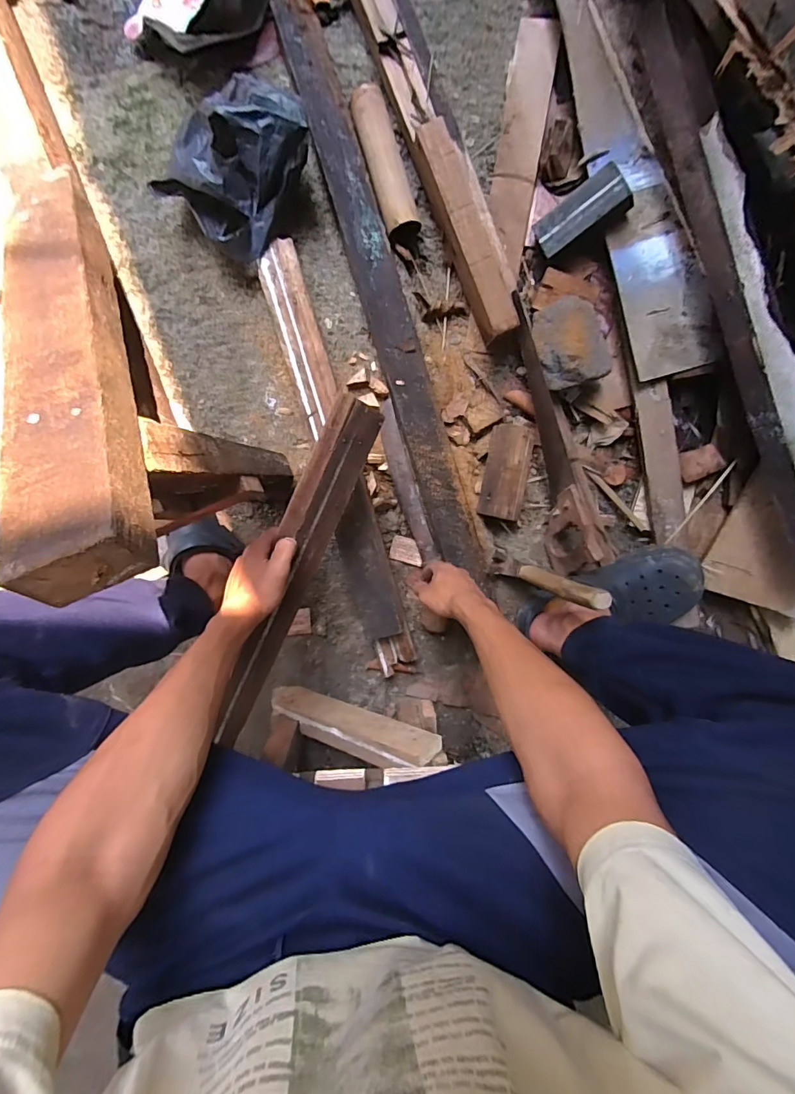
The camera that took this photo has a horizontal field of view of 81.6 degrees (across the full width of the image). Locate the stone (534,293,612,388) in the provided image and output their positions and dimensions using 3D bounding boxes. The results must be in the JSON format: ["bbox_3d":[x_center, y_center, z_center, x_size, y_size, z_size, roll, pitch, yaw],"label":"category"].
[{"bbox_3d":[0.244,-0.285,0.633,0.095,0.053,0.116,-16,98,0],"label":"stone"}]

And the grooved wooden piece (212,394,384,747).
[{"bbox_3d":[-0.133,0.047,0.565,0.059,0.040,0.467,22,97,-5],"label":"grooved wooden piece"}]

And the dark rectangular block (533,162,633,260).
[{"bbox_3d":[0.250,-0.451,0.627,0.114,0.056,0.058,-22,98,31],"label":"dark rectangular block"}]

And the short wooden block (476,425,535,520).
[{"bbox_3d":[0.169,-0.116,0.712,0.064,0.039,0.142,11,98,-4],"label":"short wooden block"}]

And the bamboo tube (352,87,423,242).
[{"bbox_3d":[-0.020,-0.542,0.656,0.053,0.044,0.193,-19,98,1],"label":"bamboo tube"}]

